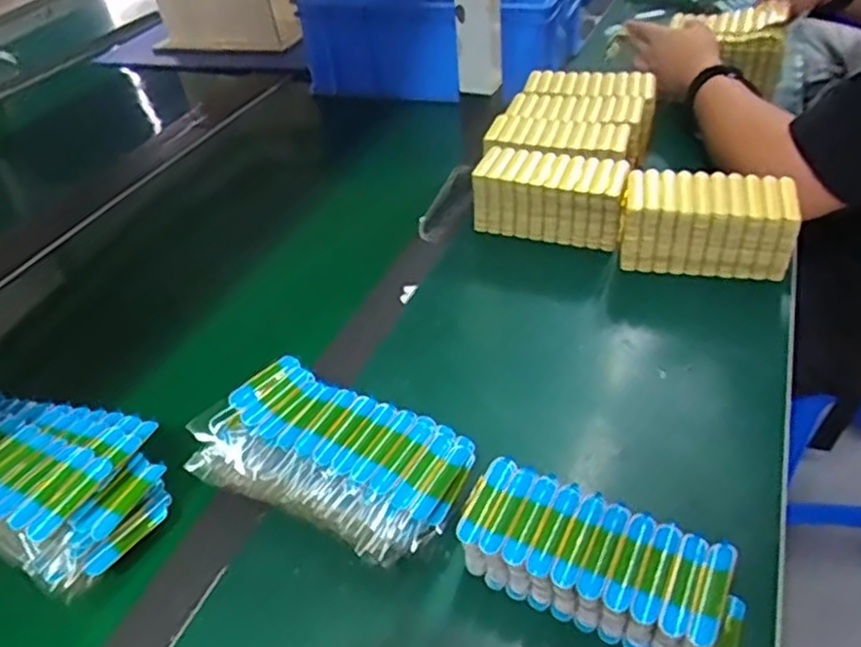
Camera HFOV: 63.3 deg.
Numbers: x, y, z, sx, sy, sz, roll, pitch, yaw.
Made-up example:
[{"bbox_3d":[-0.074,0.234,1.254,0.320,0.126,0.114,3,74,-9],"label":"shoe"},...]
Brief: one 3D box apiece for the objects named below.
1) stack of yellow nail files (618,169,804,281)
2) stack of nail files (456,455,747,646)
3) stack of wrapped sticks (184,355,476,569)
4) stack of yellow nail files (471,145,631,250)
[{"bbox_3d":[0.274,-0.095,0.693,0.159,0.084,0.072,8,41,15],"label":"stack of yellow nail files"},{"bbox_3d":[0.104,0.153,0.433,0.168,0.064,0.064,16,44,23],"label":"stack of nail files"},{"bbox_3d":[-0.071,0.098,0.491,0.190,0.071,0.099,17,45,24],"label":"stack of wrapped sticks"},{"bbox_3d":[0.128,-0.134,0.758,0.158,0.078,0.064,11,42,18],"label":"stack of yellow nail files"}]

